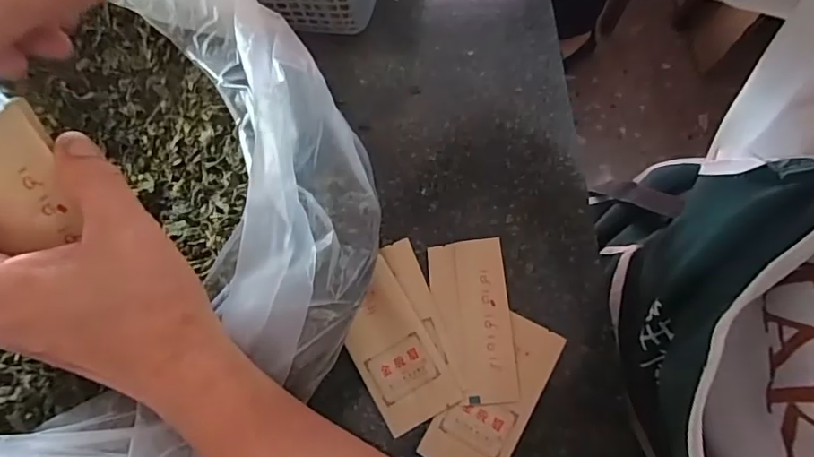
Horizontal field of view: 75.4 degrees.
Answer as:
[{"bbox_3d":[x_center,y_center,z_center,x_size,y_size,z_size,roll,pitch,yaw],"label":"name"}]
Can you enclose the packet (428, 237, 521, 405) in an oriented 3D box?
[{"bbox_3d":[0.045,0.061,0.356,0.050,0.005,0.107,-7,71,1],"label":"packet"}]

